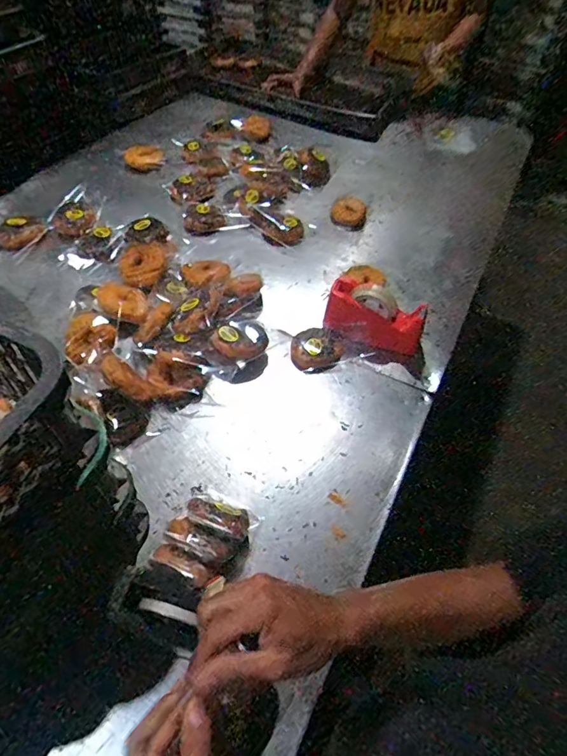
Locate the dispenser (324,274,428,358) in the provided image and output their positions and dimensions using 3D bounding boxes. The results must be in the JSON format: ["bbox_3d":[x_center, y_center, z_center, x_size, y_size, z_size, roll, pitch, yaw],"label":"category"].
[{"bbox_3d":[0.184,-0.125,0.907,0.196,0.087,0.091,22,56,14],"label":"dispenser"}]

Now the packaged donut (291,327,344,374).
[{"bbox_3d":[0.069,-0.056,0.922,0.103,0.035,0.087,0,56,-2],"label":"packaged donut"}]

